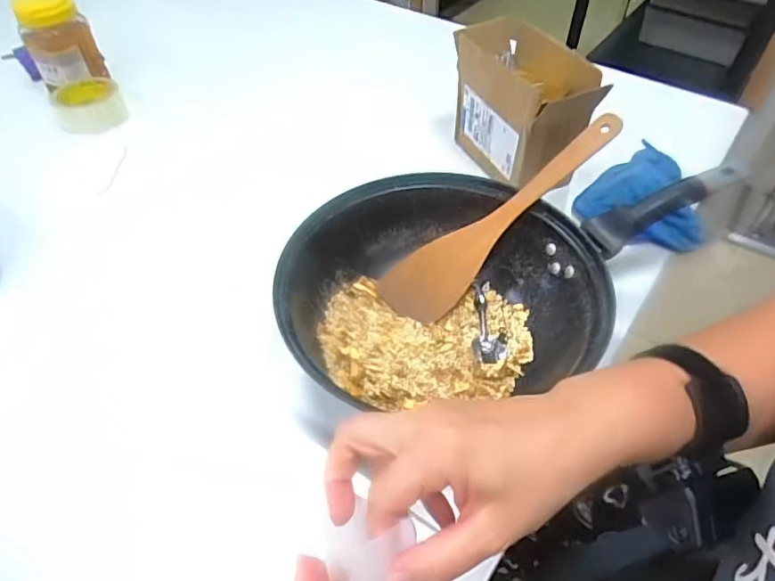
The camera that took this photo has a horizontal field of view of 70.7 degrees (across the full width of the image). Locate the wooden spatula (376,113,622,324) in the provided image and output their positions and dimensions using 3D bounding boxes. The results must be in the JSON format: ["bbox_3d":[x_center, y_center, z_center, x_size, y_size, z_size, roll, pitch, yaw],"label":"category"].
[{"bbox_3d":[0.134,-0.073,0.612,0.315,0.019,0.075,-37,95,8],"label":"wooden spatula"}]

